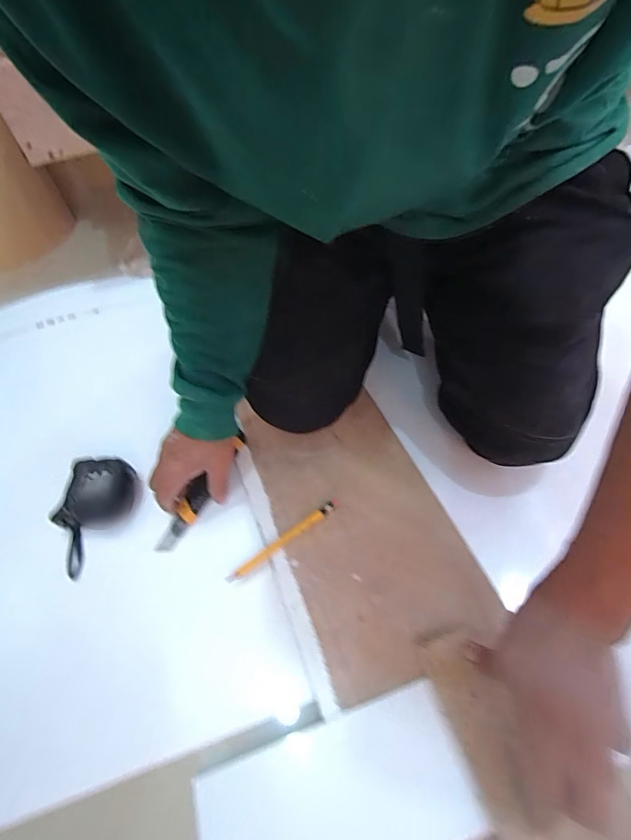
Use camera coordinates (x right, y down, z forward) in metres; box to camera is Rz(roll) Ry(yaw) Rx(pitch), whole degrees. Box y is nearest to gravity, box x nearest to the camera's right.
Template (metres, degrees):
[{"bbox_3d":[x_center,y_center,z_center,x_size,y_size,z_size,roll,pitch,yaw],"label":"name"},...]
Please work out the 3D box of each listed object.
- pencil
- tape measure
[{"bbox_3d":[-0.035,0.134,0.457,0.145,0.008,0.014,-32,57,-18],"label":"pencil"},{"bbox_3d":[-0.269,0.112,0.486,0.079,0.044,0.129,1,54,6],"label":"tape measure"}]

